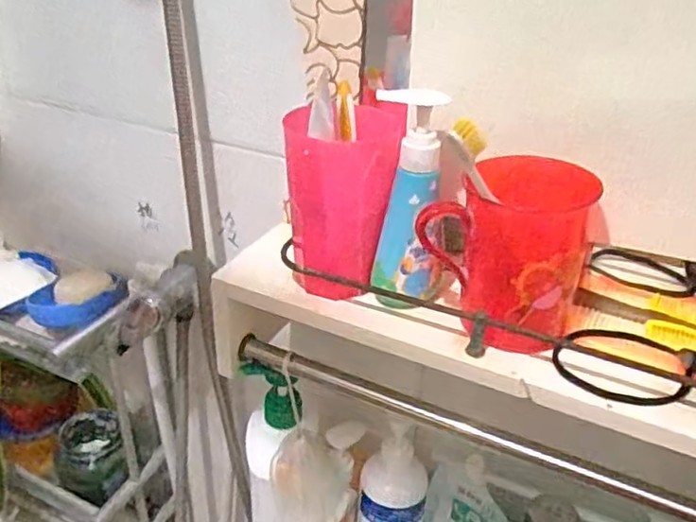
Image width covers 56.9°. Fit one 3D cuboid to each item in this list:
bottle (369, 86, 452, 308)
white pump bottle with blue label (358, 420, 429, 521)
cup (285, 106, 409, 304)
[{"bbox_3d":[0.041,-0.035,0.444,0.043,0.159,0.034,13,32,18],"label":"bottle"},{"bbox_3d":[0.041,0.249,0.622,0.064,0.203,0.056,5,30,5],"label":"white pump bottle with blue label"},{"bbox_3d":[-0.002,-0.046,0.481,0.077,0.147,0.095,5,30,5],"label":"cup"}]

